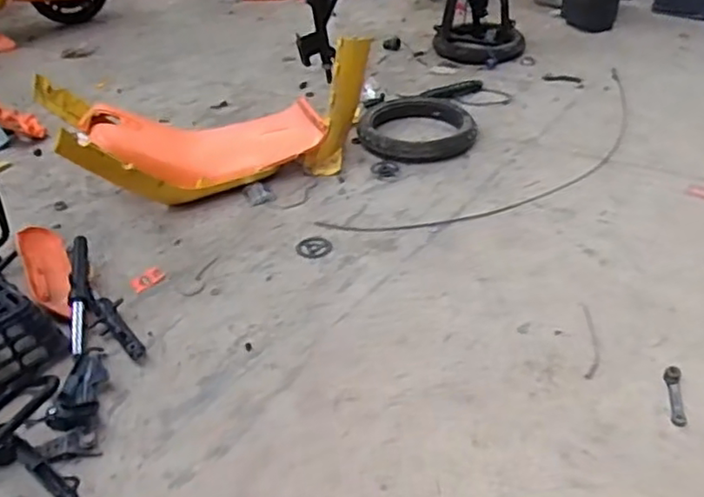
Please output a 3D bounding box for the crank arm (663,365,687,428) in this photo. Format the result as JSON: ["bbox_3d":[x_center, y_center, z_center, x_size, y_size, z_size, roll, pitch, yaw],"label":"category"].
[{"bbox_3d":[0.584,0.262,1.160,0.029,0.019,0.136,8,38,14],"label":"crank arm"}]

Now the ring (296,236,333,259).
[{"bbox_3d":[-0.091,-0.004,1.573,0.087,0.010,0.072,-16,39,-16],"label":"ring"}]

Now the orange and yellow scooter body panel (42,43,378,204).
[{"bbox_3d":[-0.396,-0.362,1.819,0.834,0.329,0.420,-17,39,-18],"label":"orange and yellow scooter body panel"}]

